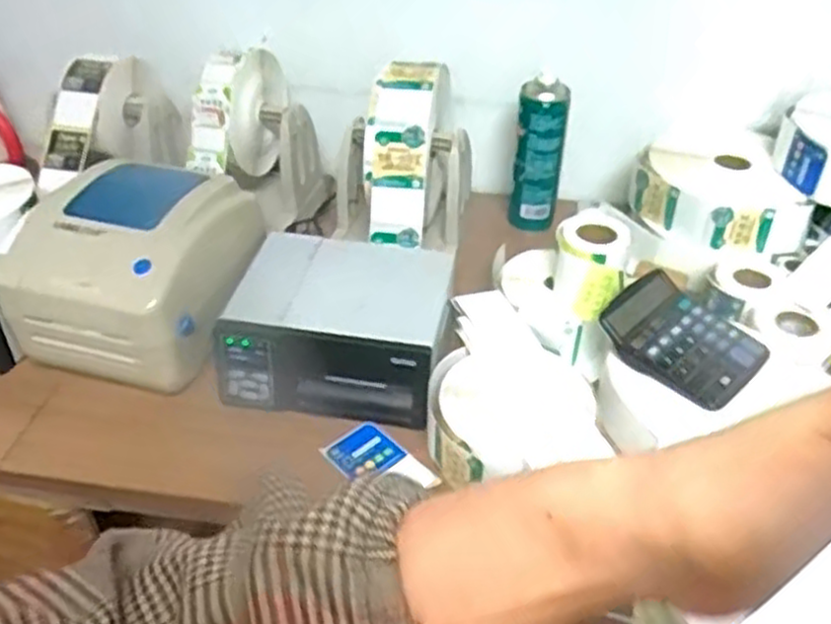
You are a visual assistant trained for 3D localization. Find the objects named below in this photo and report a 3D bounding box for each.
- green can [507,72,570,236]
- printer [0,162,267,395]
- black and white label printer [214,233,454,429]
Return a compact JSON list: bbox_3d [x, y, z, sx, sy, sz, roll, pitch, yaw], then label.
[{"bbox_3d":[0.159,-0.202,1.024,0.066,0.191,0.056,10,41,9],"label":"green can"},{"bbox_3d":[-0.292,-0.047,0.829,0.211,0.148,0.221,8,40,8],"label":"printer"},{"bbox_3d":[-0.082,0.008,0.840,0.222,0.083,0.194,6,40,6],"label":"black and white label printer"}]

